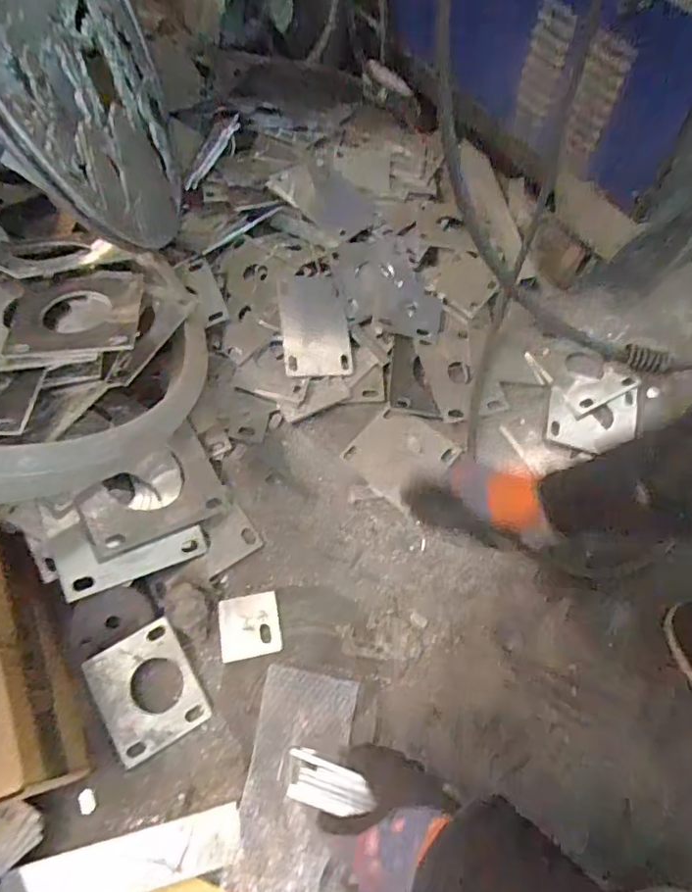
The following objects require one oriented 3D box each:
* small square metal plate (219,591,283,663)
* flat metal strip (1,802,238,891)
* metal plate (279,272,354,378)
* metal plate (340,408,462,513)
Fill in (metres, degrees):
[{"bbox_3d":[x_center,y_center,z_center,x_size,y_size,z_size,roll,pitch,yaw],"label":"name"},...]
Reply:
[{"bbox_3d":[-0.113,0.211,0.649,0.070,0.004,0.070,-9,66,-6],"label":"small square metal plate"},{"bbox_3d":[-0.215,0.404,0.532,0.222,0.011,0.051,-13,55,-5],"label":"flat metal strip"},{"bbox_3d":[-0.045,-0.175,0.799,0.095,0.012,0.157,-4,77,-11],"label":"metal plate"},{"bbox_3d":[0.075,0.009,0.744,0.116,0.007,0.118,41,70,15],"label":"metal plate"}]

